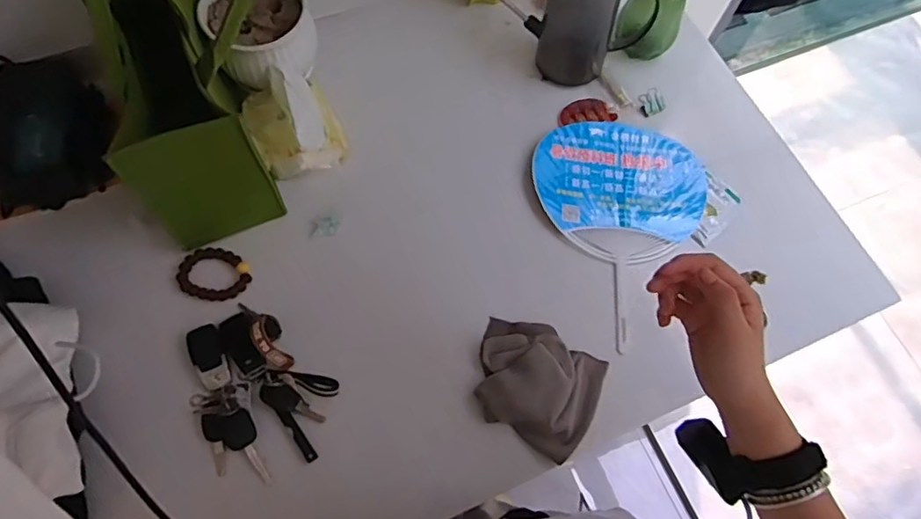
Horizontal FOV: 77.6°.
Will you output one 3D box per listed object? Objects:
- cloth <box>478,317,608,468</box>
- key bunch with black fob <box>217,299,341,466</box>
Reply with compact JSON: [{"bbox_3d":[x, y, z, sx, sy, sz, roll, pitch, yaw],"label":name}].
[{"bbox_3d":[0.085,0.136,0.641,0.145,0.027,0.125,28,69,9],"label":"cloth"},{"bbox_3d":[-0.196,0.120,0.623,0.074,0.038,0.188,-40,75,-17],"label":"key bunch with black fob"}]

